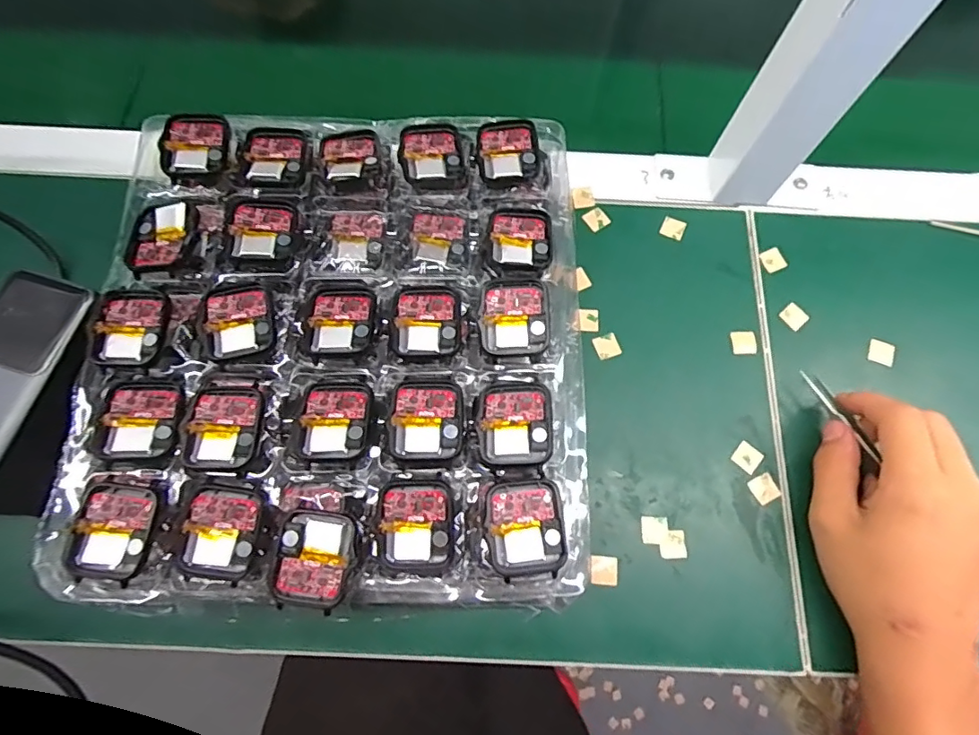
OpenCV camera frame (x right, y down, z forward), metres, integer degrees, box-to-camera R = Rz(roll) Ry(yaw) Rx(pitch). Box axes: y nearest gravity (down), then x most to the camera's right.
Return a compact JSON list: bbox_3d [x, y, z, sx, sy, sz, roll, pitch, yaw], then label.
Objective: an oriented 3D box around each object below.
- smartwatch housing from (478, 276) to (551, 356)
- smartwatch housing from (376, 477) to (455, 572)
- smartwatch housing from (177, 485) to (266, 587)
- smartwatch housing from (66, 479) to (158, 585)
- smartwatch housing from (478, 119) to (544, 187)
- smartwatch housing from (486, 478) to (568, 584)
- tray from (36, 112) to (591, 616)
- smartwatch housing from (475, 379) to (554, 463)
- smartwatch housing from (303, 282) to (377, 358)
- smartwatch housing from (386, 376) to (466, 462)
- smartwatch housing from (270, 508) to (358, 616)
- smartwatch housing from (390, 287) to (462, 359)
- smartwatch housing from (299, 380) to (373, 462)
[{"bbox_3d":[0.014,-0.029,0.287,0.037,0.010,0.043,0,72,-2],"label":"smartwatch housing"},{"bbox_3d":[-0.036,0.077,0.257,0.036,0.013,0.042,0,72,-1],"label":"smartwatch housing"},{"bbox_3d":[-0.130,0.081,0.255,0.034,0.013,0.043,6,72,1],"label":"smartwatch housing"},{"bbox_3d":[-0.181,0.079,0.252,0.034,0.007,0.044,7,77,-6],"label":"smartwatch housing"},{"bbox_3d":[0.013,-0.132,0.321,0.038,0.010,0.040,-3,72,-2],"label":"smartwatch housing"},{"bbox_3d":[0.018,0.077,0.254,0.037,0.006,0.045,-3,72,-2],"label":"smartwatch housing"},{"bbox_3d":[-0.082,-0.019,0.289,0.257,0.025,0.278,1,71,0],"label":"tray"},{"bbox_3d":[0.013,0.027,0.269,0.037,0.008,0.044,-1,72,-2],"label":"smartwatch housing"},{"bbox_3d":[-0.082,-0.027,0.286,0.037,0.006,0.043,2,72,-1],"label":"smartwatch housing"},{"bbox_3d":[-0.032,0.026,0.268,0.037,0.006,0.043,4,72,0],"label":"smartwatch housing"},{"bbox_3d":[-0.083,0.092,0.253,0.037,0.012,0.044,13,72,3],"label":"smartwatch housing"},{"bbox_3d":[-0.034,-0.025,0.289,0.036,0.006,0.041,3,72,-1],"label":"smartwatch housing"},{"bbox_3d":[-0.079,0.027,0.271,0.036,0.007,0.042,5,72,0],"label":"smartwatch housing"}]

